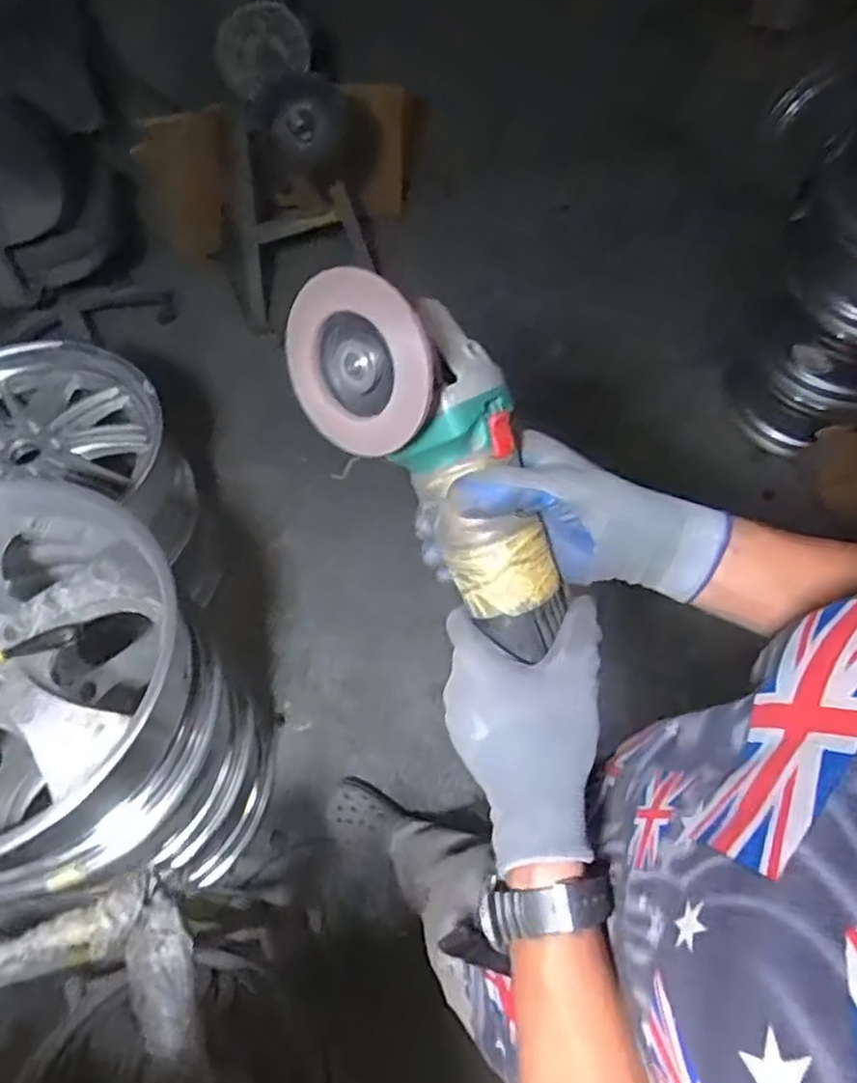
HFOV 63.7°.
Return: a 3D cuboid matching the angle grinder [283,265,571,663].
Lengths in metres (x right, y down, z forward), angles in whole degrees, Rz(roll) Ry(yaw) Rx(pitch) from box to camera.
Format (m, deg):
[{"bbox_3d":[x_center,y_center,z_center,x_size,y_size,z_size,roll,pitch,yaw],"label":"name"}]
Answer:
[{"bbox_3d":[0.008,-0.061,0.413,0.217,0.095,0.089,54,41,-17],"label":"angle grinder"}]

